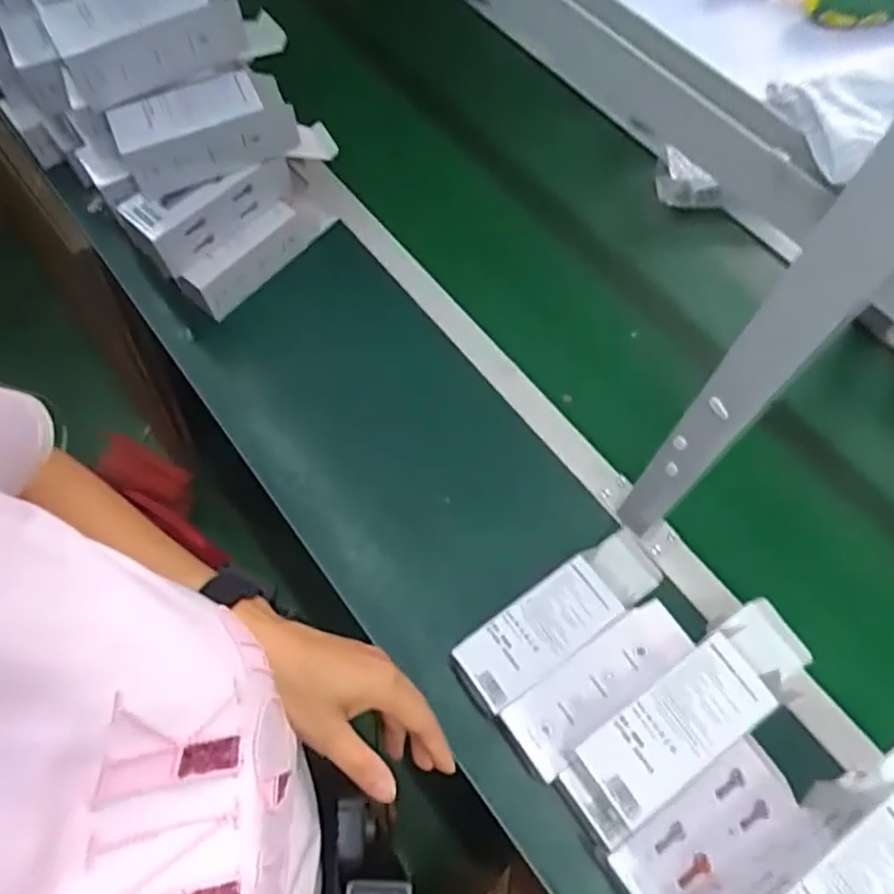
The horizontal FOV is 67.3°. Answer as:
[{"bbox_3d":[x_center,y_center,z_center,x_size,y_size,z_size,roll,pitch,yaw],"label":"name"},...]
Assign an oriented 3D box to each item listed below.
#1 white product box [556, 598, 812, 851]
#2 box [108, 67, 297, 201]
[{"bbox_3d":[0.216,0.232,0.595,0.252,0.087,0.076,-36,70,-15],"label":"white product box"},{"bbox_3d":[-0.271,-0.361,0.763,0.197,0.068,0.073,-23,67,-10],"label":"box"}]

